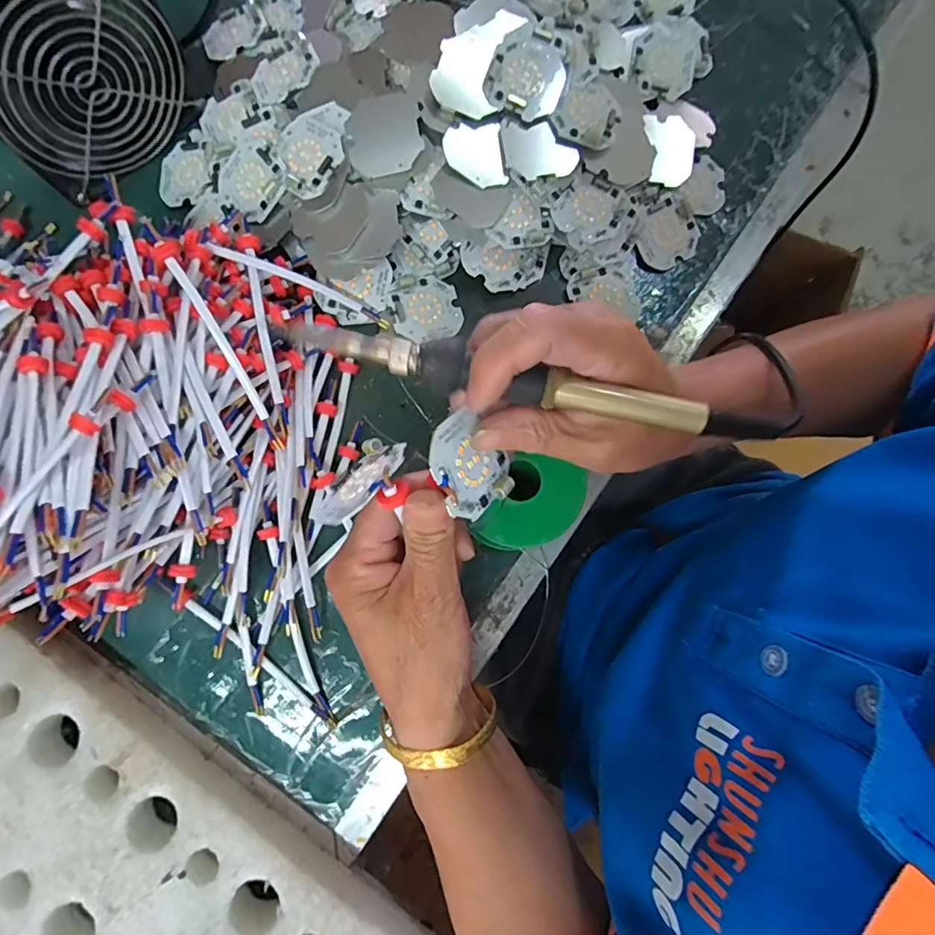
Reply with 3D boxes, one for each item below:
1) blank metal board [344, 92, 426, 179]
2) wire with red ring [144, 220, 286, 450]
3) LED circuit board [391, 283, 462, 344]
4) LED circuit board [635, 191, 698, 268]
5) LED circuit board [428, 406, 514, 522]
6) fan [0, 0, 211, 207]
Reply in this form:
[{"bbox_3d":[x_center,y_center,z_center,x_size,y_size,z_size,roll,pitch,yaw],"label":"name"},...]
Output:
[{"bbox_3d":[-0.052,-0.208,0.318,0.045,0.004,0.047,-11,92,6],"label":"blank metal board"},{"bbox_3d":[-0.141,-0.071,0.290,0.013,0.009,0.136,-28,105,-5],"label":"wire with red ring"},{"bbox_3d":[-0.027,-0.104,0.343,0.045,0.009,0.039,-20,84,-4],"label":"LED circuit board"},{"bbox_3d":[0.139,-0.165,0.356,0.048,0.007,0.046,-29,99,-9],"label":"LED circuit board"},{"bbox_3d":[0.002,0.000,0.217,0.008,0.048,0.038,1,59,39],"label":"LED circuit board"},{"bbox_3d":[-0.232,-0.238,0.300,0.118,0.112,0.048,-42,87,-6],"label":"fan"}]

